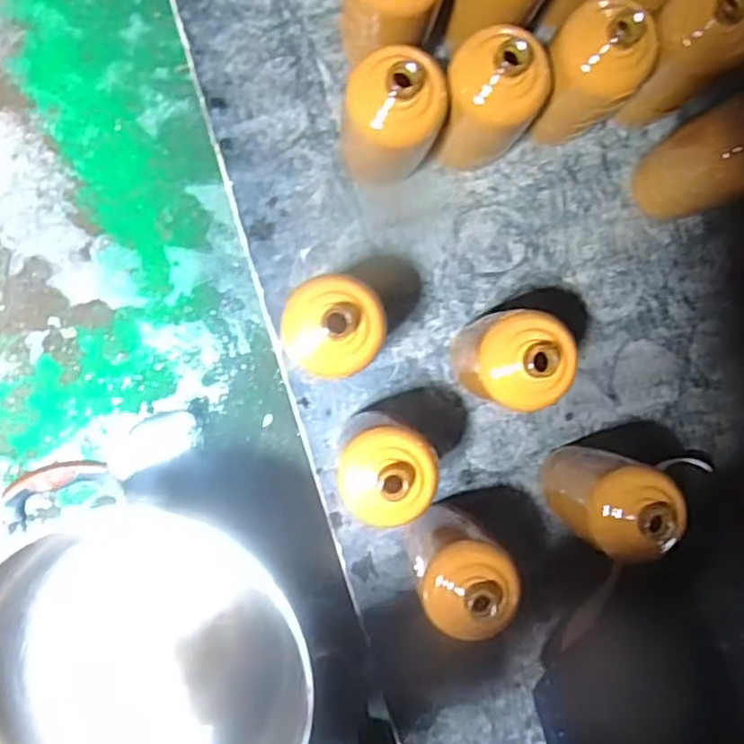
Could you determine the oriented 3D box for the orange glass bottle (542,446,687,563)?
[{"bbox_3d":[0.215,0.116,0.648,0.075,0.185,0.081,0,91,-4],"label":"orange glass bottle"}]

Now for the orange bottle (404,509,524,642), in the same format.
[{"bbox_3d":[0.077,0.172,0.640,0.085,0.180,0.074,-22,92,-3],"label":"orange bottle"}]

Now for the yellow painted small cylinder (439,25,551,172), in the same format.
[{"bbox_3d":[0.097,-0.238,0.628,0.083,0.180,0.080,0,90,-4],"label":"yellow painted small cylinder"}]

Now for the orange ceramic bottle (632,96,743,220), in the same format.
[{"bbox_3d":[0.304,-0.191,0.644,0.078,0.186,0.077,-27,92,-3],"label":"orange ceramic bottle"}]

